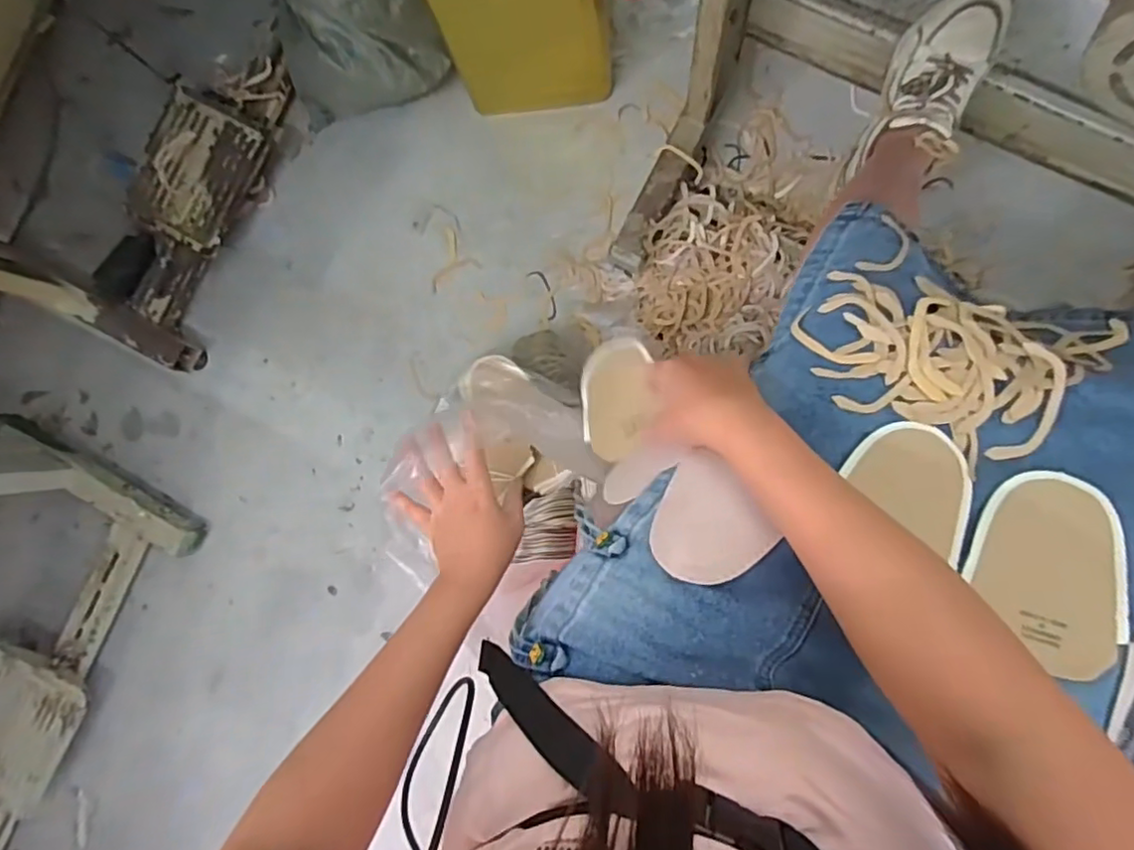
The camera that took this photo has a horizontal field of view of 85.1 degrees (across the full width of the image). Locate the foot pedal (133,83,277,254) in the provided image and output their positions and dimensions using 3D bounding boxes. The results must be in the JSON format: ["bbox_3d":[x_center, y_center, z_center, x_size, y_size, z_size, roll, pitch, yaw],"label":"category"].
[{"bbox_3d":[-0.629,-0.429,1.047,0.196,0.030,0.235,26,92,6],"label":"foot pedal"}]

